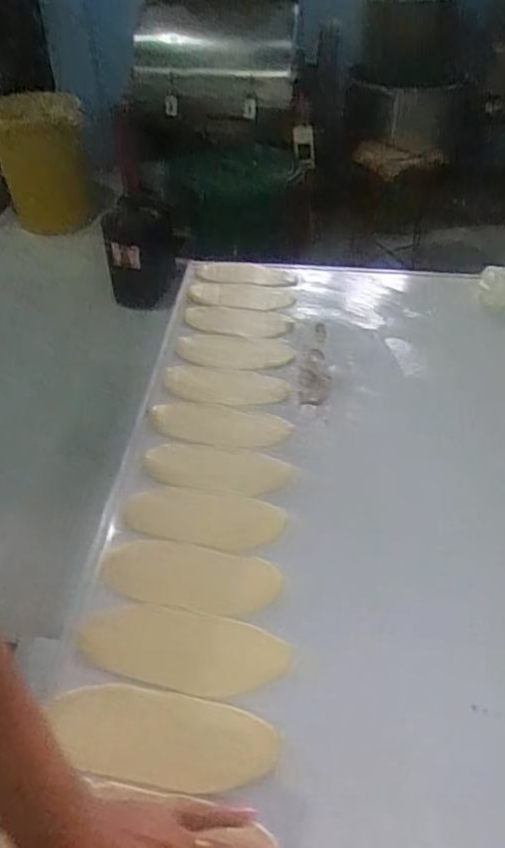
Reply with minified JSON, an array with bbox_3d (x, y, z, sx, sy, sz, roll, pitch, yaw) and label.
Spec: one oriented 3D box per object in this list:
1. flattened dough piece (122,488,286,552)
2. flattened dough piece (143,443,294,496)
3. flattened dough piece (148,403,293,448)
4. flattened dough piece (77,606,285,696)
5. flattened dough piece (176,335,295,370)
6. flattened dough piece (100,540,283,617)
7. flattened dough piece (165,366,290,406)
[{"bbox_3d":[-0.056,0.109,0.686,0.181,0.008,0.073,6,45,8],"label":"flattened dough piece"},{"bbox_3d":[-0.044,0.054,0.739,0.179,0.011,0.074,5,45,7],"label":"flattened dough piece"},{"bbox_3d":[-0.046,-0.001,0.799,0.187,0.010,0.079,7,45,9],"label":"flattened dough piece"},{"bbox_3d":[-0.067,0.218,0.570,0.198,0.011,0.075,6,45,8],"label":"flattened dough piece"},{"bbox_3d":[-0.030,-0.113,0.922,0.181,0.004,0.080,3,44,5],"label":"flattened dough piece"},{"bbox_3d":[-0.065,0.160,0.627,0.182,0.012,0.076,5,45,7],"label":"flattened dough piece"},{"bbox_3d":[-0.038,-0.057,0.862,0.177,0.011,0.077,3,45,6],"label":"flattened dough piece"}]

